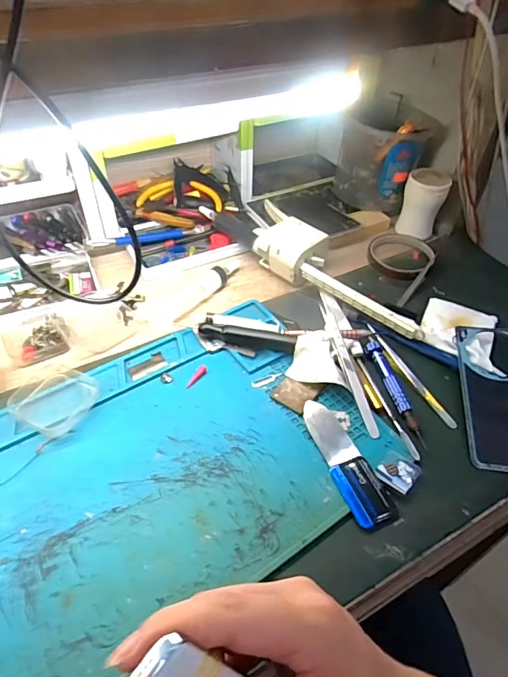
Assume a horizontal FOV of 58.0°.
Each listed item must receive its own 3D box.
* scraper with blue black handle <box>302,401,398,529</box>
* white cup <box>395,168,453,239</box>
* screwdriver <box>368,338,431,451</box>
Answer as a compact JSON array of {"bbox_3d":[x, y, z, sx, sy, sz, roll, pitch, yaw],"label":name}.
[{"bbox_3d":[0.079,0.103,0.396,0.035,0.005,0.121,-14,49,-16],"label":"scraper with blue black handle"},{"bbox_3d":[0.231,-0.185,0.629,0.054,0.080,0.053,18,48,14],"label":"white cup"},{"bbox_3d":[0.137,0.046,0.447,0.015,0.010,0.132,-8,47,-11],"label":"screwdriver"}]

